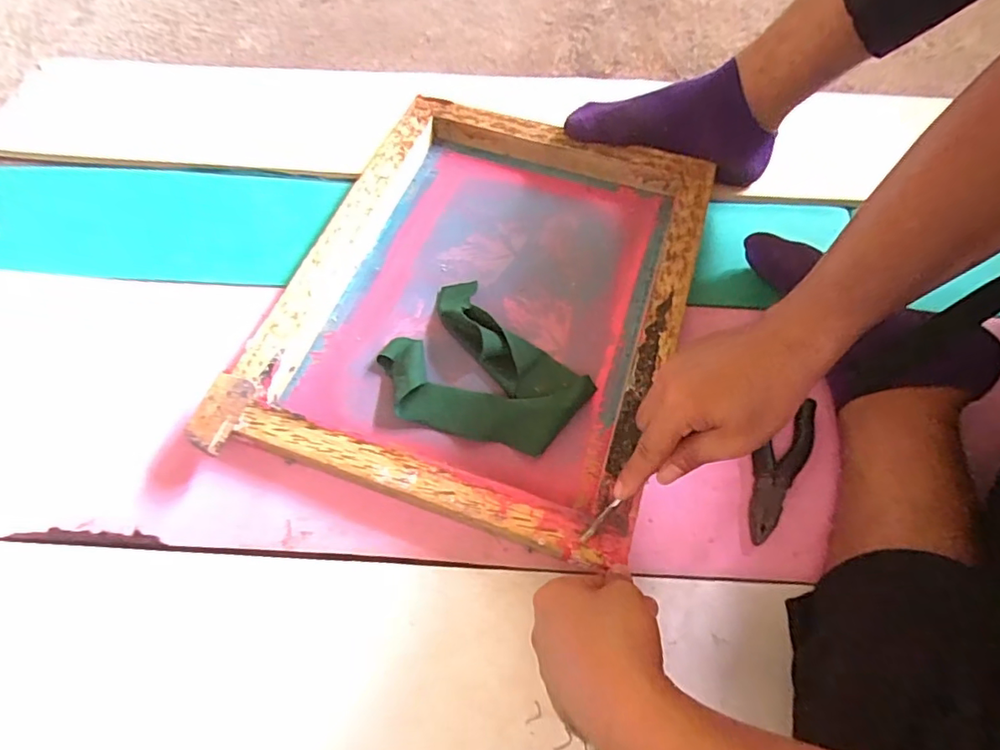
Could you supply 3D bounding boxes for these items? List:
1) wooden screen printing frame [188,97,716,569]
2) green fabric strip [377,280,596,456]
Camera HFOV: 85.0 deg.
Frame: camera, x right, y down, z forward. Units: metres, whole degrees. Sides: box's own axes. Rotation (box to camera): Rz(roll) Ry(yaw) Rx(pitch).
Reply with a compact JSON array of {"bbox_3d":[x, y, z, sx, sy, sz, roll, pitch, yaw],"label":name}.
[{"bbox_3d":[-0.013,-0.086,0.545,0.366,0.054,0.449,16,64,8],"label":"wooden screen printing frame"},{"bbox_3d":[-0.022,0.001,0.514,0.182,0.033,0.139,40,70,19],"label":"green fabric strip"}]

